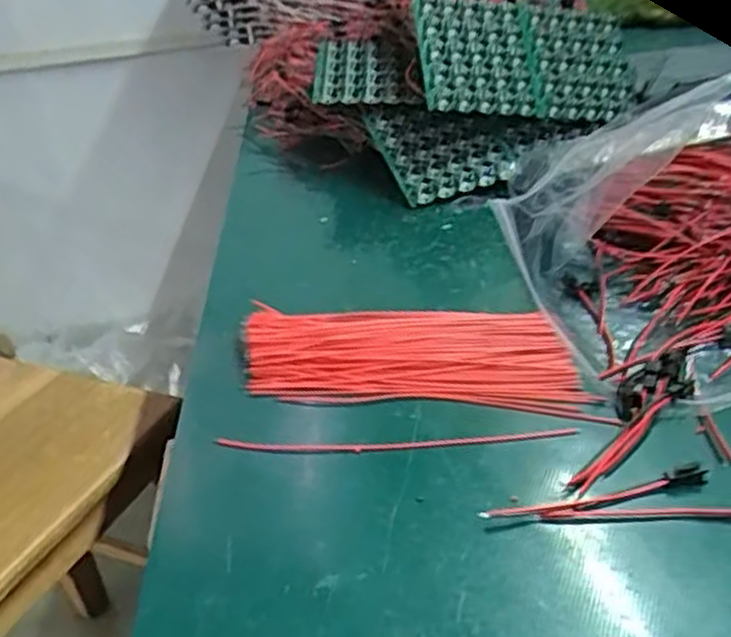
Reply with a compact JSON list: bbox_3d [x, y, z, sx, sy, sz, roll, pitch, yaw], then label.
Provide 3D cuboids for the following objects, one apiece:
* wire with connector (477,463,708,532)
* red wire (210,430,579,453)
[{"bbox_3d":[0.100,0.077,0.334,0.101,0.007,0.011,-9,31,-10],"label":"wire with connector"},{"bbox_3d":[0.015,0.058,0.375,0.173,0.004,0.012,-2,31,3],"label":"red wire"}]

